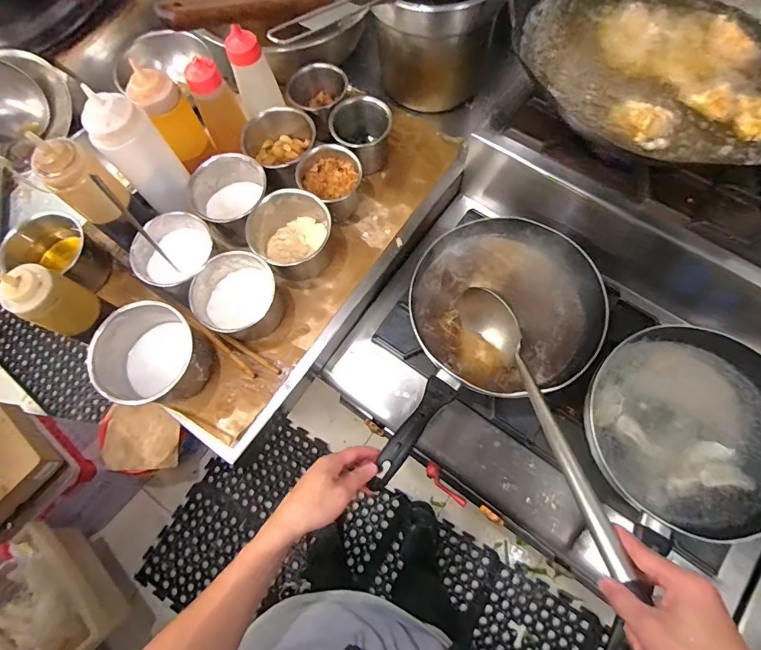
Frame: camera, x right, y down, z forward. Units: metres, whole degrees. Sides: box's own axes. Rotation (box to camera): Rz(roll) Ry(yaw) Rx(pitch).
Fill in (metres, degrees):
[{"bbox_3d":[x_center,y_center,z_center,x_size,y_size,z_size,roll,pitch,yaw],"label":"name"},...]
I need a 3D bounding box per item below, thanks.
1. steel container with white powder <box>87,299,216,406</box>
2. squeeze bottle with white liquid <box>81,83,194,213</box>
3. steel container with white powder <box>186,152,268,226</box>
[{"bbox_3d":[-0.317,0.051,0.603,0.131,0.094,0.127,-1,71,2],"label":"steel container with white powder"},{"bbox_3d":[-0.324,-0.222,0.608,0.079,0.202,0.076,-40,74,-11],"label":"squeeze bottle with white liquid"},{"bbox_3d":[-0.234,-0.203,0.688,0.120,0.092,0.112,-1,71,2],"label":"steel container with white powder"}]

